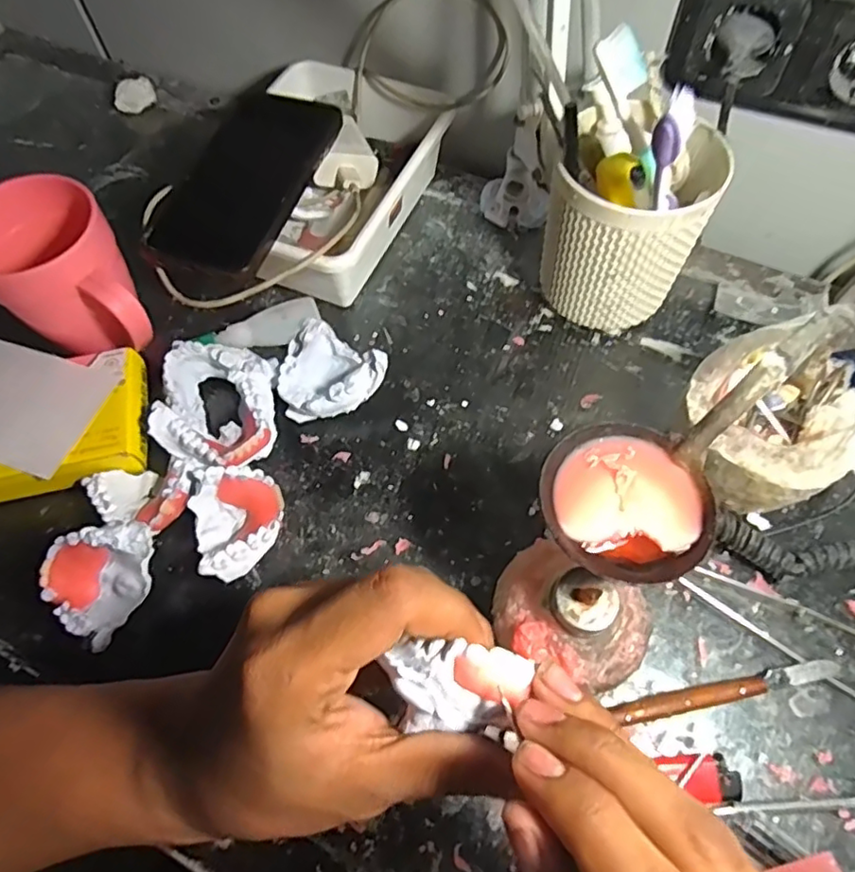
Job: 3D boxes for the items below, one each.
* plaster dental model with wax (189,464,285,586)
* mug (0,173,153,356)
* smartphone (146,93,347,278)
[{"bbox_3d":[-0.108,0.052,0.344,0.050,0.028,0.064,-8,63,-3],"label":"plaster dental model with wax"},{"bbox_3d":[-0.222,-0.091,0.378,0.076,0.100,0.093,-34,67,-15],"label":"mug"},{"bbox_3d":[-0.120,-0.176,0.406,0.078,0.015,0.164,16,64,9],"label":"smartphone"}]

